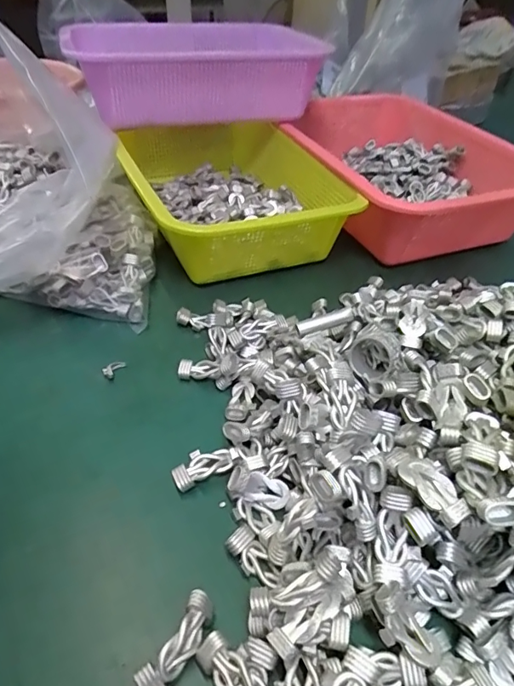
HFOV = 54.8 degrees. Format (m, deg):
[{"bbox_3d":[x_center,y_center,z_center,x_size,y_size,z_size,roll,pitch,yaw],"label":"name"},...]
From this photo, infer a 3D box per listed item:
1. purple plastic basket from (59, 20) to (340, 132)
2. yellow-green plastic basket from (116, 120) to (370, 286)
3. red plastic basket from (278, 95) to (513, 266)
[{"bbox_3d":[-0.075,-0.306,0.564,0.242,0.077,0.213,-11,42,-15],"label":"purple plastic basket"},{"bbox_3d":[-0.029,-0.153,0.505,0.198,0.086,0.257,-12,42,-17],"label":"yellow-green plastic basket"},{"bbox_3d":[0.173,-0.203,0.578,0.220,0.077,0.309,-5,41,-9],"label":"red plastic basket"}]

